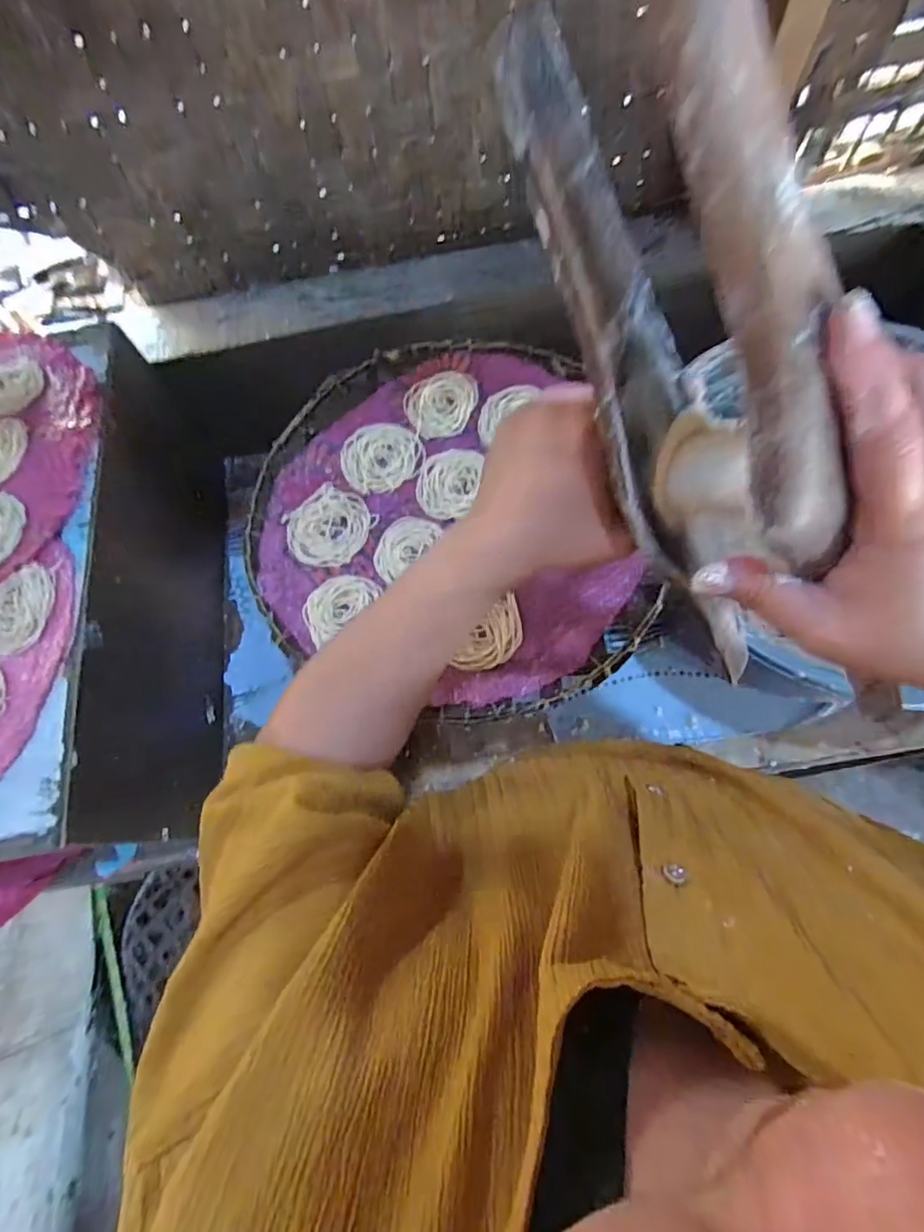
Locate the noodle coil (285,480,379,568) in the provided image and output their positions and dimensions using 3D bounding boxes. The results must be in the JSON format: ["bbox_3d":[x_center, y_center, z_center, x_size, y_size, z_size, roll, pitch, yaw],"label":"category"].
[{"bbox_3d":[-0.124,-0.084,0.499,0.077,0.007,0.073,-2,70,5],"label":"noodle coil"}]

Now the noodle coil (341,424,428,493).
[{"bbox_3d":[-0.078,-0.155,0.522,0.076,0.004,0.077,-2,70,5],"label":"noodle coil"}]

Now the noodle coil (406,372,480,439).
[{"bbox_3d":[-0.021,-0.209,0.534,0.070,0.009,0.075,-2,70,5],"label":"noodle coil"}]

